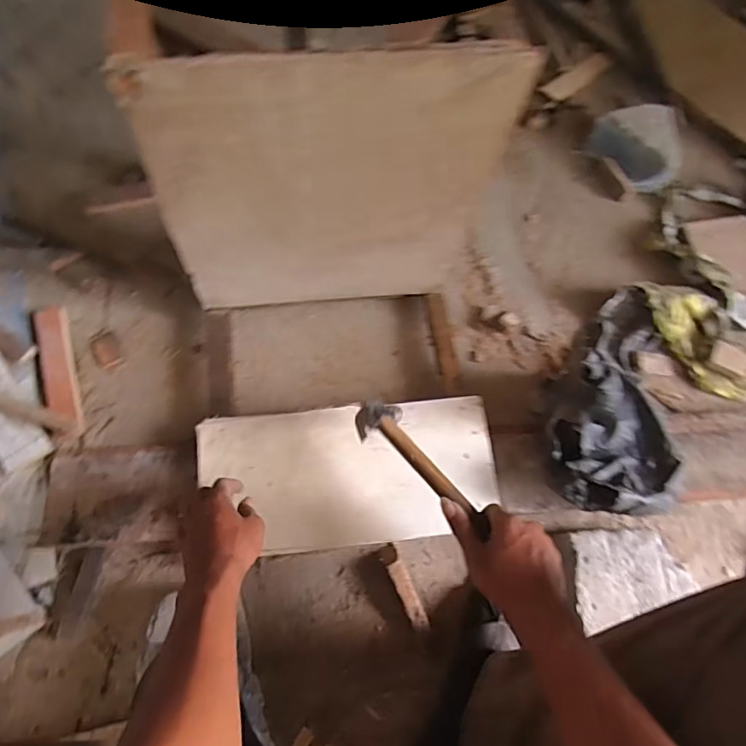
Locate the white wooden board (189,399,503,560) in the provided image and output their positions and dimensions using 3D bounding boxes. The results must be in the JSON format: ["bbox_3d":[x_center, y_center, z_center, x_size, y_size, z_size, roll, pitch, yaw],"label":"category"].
[{"bbox_3d":[-0.028,0.125,0.661,0.355,0.023,0.168,-4,68,-8],"label":"white wooden board"}]

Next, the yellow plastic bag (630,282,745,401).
[{"bbox_3d":[0.485,-0.051,0.790,0.094,0.032,0.232,-40,90,-14],"label":"yellow plastic bag"}]

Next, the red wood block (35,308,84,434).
[{"bbox_3d":[-0.435,-0.007,0.739,0.039,0.014,0.191,-18,72,-8],"label":"red wood block"}]

